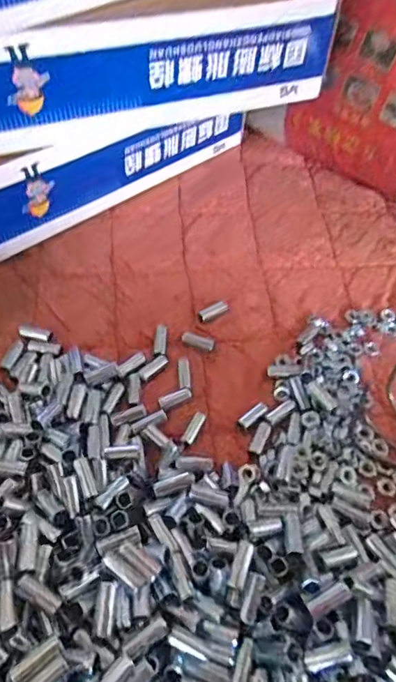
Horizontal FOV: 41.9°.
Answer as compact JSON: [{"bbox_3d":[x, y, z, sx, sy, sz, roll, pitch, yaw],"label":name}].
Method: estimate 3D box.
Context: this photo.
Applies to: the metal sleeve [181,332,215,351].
[{"bbox_3d":[0.000,0.000,0.544,0.036,0.014,0.011,19,54,10],"label":"metal sleeve"}]

